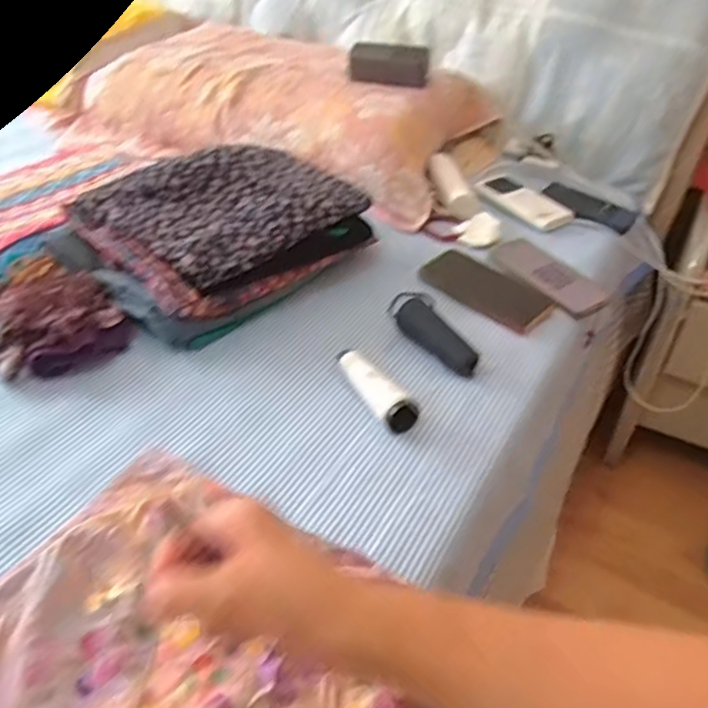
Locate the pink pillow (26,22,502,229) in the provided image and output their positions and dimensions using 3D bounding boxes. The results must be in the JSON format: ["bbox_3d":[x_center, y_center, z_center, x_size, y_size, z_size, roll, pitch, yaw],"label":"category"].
[{"bbox_3d":[-0.138,-0.425,1.061,0.680,0.139,0.403,20,42,19],"label":"pink pillow"}]

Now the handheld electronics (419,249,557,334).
[{"bbox_3d":[0.167,-0.085,0.773,0.157,0.011,0.092,29,45,27],"label":"handheld electronics"}]

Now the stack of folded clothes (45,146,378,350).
[{"bbox_3d":[-0.147,-0.150,0.734,0.202,0.106,0.327,33,45,29],"label":"stack of folded clothes"}]

